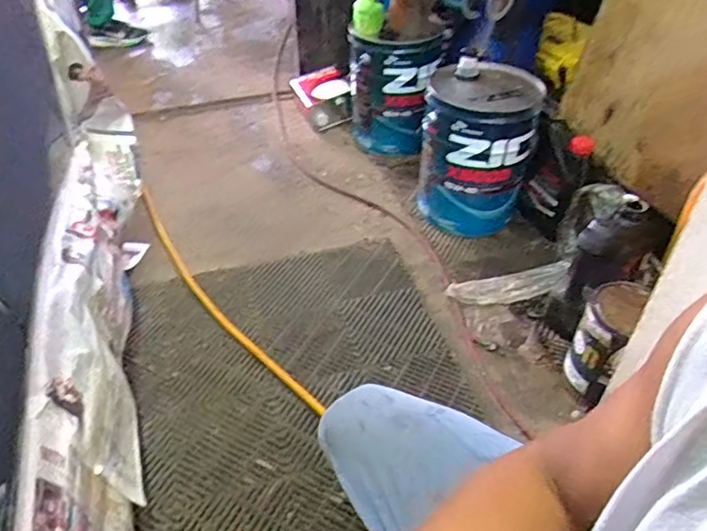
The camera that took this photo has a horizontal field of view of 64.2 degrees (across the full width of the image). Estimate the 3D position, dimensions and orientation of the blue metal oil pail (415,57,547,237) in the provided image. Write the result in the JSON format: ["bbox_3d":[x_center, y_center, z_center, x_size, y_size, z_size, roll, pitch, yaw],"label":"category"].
[{"bbox_3d":[0.332,-0.318,1.526,0.283,0.375,0.277,8,42,9],"label":"blue metal oil pail"}]

